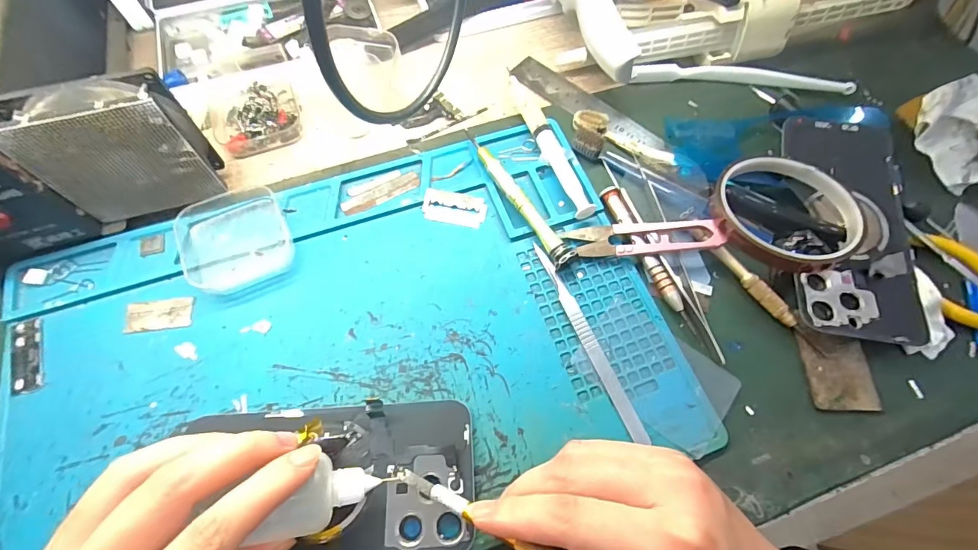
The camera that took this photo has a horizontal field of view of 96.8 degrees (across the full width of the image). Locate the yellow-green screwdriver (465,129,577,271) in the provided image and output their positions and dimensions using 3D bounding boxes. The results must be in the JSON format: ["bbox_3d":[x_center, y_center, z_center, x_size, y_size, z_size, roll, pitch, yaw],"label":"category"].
[{"bbox_3d":[0.017,-0.058,0.299,0.018,0.013,0.123,-31,70,-14],"label":"yellow-green screwdriver"}]

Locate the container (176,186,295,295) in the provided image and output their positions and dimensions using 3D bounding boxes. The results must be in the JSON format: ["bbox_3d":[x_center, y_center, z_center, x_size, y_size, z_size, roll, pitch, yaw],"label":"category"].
[{"bbox_3d":[-0.165,-0.024,0.281,0.063,0.016,0.068,-25,69,-11],"label":"container"}]

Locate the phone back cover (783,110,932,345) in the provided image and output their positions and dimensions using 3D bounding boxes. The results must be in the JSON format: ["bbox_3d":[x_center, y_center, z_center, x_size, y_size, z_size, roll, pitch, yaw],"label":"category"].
[{"bbox_3d":[0.233,-0.037,0.284,0.075,0.014,0.163,7,69,1],"label":"phone back cover"}]

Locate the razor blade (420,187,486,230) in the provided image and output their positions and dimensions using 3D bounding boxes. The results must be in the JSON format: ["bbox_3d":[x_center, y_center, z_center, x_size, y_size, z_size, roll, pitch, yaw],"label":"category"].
[{"bbox_3d":[-0.023,-0.046,0.299,0.043,0.004,0.023,10,74,0],"label":"razor blade"}]

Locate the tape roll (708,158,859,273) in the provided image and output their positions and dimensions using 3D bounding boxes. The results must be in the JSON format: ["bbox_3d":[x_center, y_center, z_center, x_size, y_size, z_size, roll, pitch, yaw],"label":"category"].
[{"bbox_3d":[0.183,-0.040,0.270,0.082,0.022,0.077,-9,67,-5],"label":"tape roll"}]

